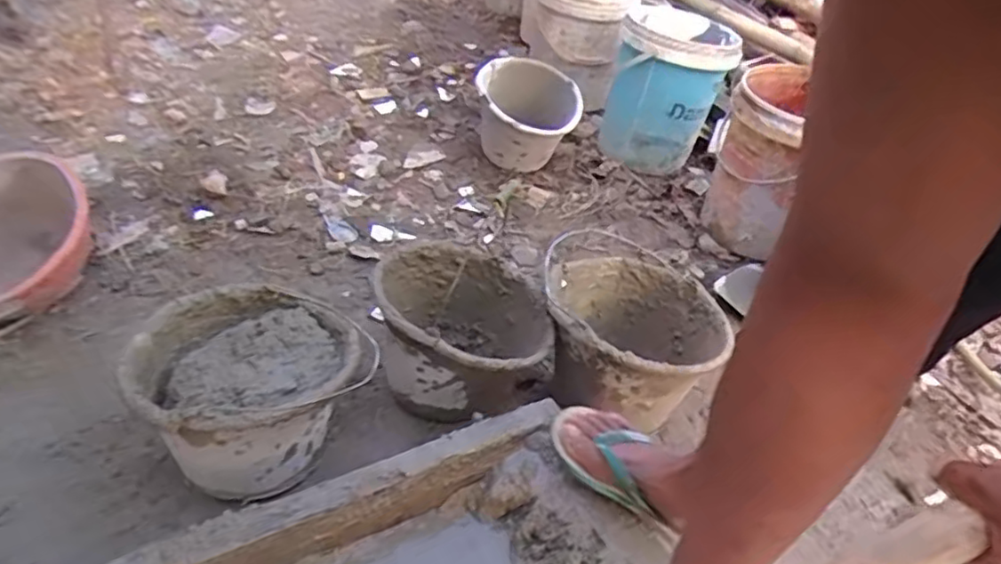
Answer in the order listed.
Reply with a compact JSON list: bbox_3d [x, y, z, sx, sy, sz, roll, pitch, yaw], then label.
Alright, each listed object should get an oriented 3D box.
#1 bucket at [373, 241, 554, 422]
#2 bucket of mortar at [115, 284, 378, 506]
[{"bbox_3d":[-0.058,0.098,1.090,0.274,0.219,0.256,3,41,-3],"label":"bucket"},{"bbox_3d":[-0.357,0.153,0.949,0.286,0.209,0.276,4,38,-3],"label":"bucket of mortar"}]

